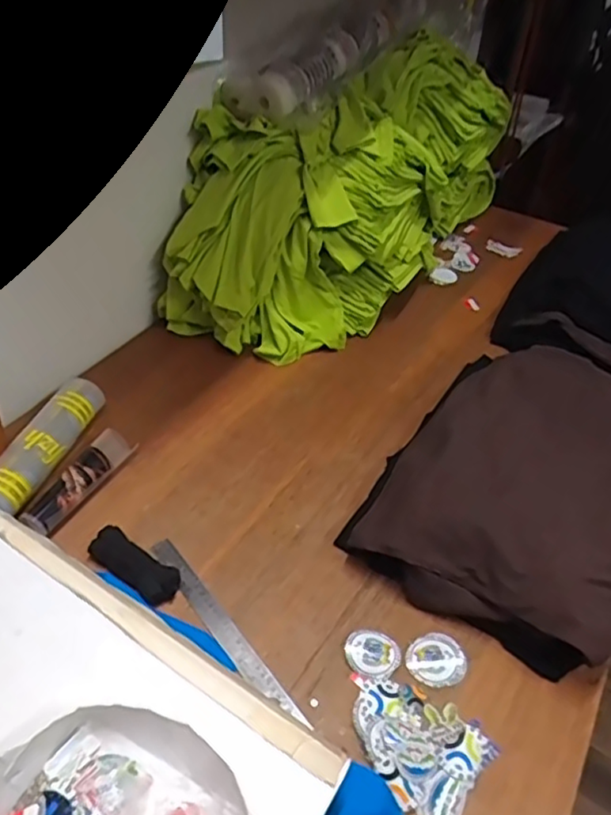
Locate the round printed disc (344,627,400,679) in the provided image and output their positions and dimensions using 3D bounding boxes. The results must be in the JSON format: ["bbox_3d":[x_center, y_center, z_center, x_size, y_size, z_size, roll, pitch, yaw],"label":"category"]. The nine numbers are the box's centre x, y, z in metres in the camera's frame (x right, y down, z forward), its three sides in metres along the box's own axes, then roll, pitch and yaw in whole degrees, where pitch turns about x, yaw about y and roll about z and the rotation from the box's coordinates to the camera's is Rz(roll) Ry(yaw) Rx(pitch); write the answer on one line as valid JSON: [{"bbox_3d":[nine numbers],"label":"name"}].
[{"bbox_3d":[0.079,0.290,0.748,0.064,0.005,0.056,23,50,13],"label":"round printed disc"}]

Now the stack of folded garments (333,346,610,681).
[{"bbox_3d":[0.321,0.096,0.913,0.350,0.098,0.512,28,47,22],"label":"stack of folded garments"}]

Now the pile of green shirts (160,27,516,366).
[{"bbox_3d":[0.088,-0.448,1.254,0.351,0.373,0.768,27,46,21],"label":"pile of green shirts"}]

